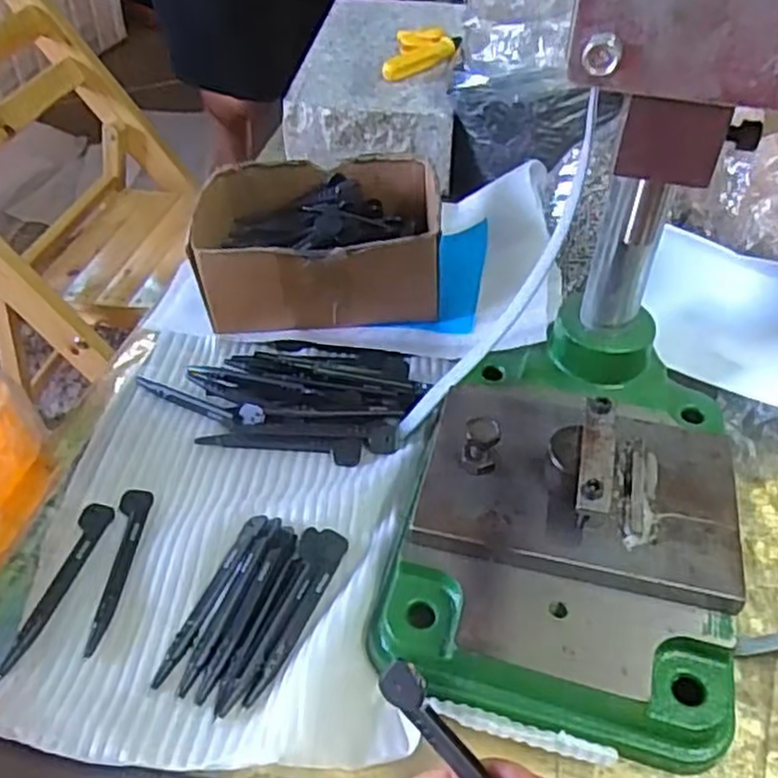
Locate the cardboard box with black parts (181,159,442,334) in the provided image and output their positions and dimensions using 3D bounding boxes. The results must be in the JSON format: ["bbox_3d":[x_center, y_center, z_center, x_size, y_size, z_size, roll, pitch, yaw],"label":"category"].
[{"bbox_3d":[-0.048,-0.107,0.529,0.155,0.063,0.128,-1,45,-2],"label":"cardboard box with black parts"}]

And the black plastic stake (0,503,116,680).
[{"bbox_3d":[-0.167,0.098,0.374,0.015,0.004,0.101,8,46,6],"label":"black plastic stake"}]

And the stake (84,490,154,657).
[{"bbox_3d":[-0.140,0.091,0.384,0.016,0.004,0.096,0,45,-1],"label":"stake"}]

